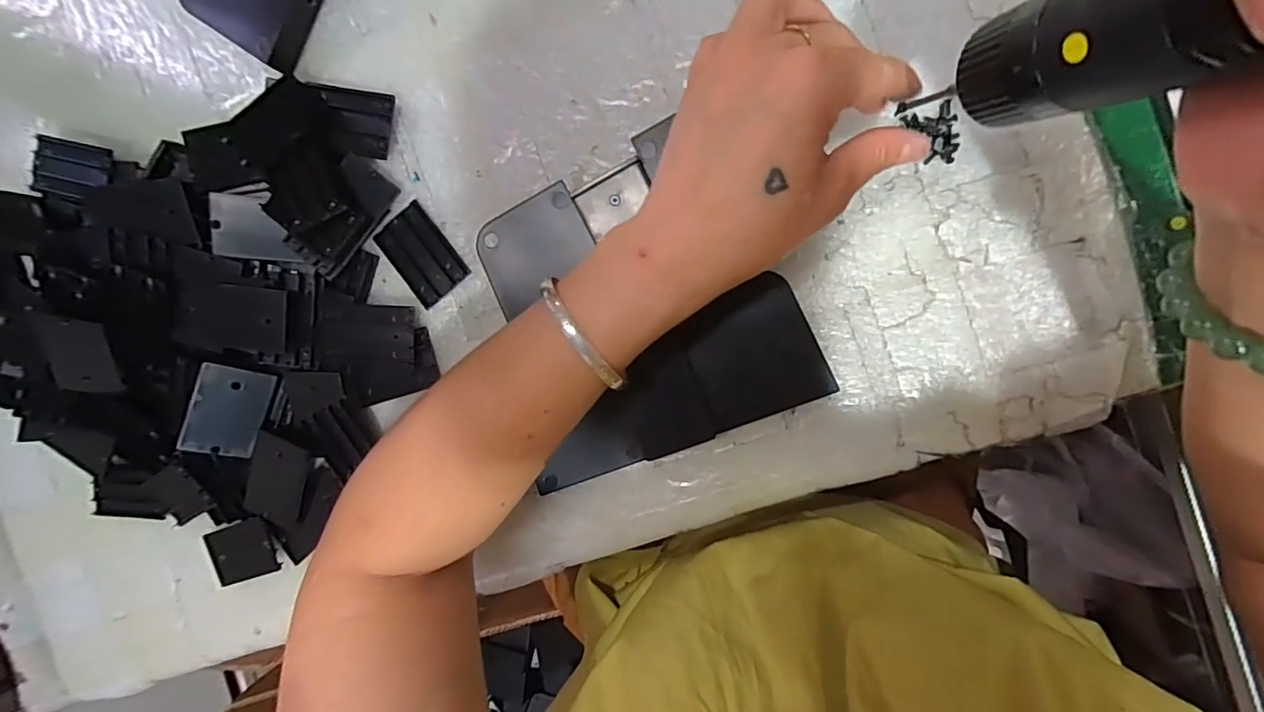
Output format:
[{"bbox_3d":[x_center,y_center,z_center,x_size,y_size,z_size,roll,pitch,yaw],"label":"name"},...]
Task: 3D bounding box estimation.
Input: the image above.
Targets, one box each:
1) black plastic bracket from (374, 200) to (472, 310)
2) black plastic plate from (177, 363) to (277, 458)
[{"bbox_3d":[-0.124,-0.060,0.313,0.034,0.004,0.054,-38,89,6],"label":"black plastic bracket"},{"bbox_3d":[-0.239,0.034,0.316,0.037,0.006,0.054,18,97,-29],"label":"black plastic plate"}]

